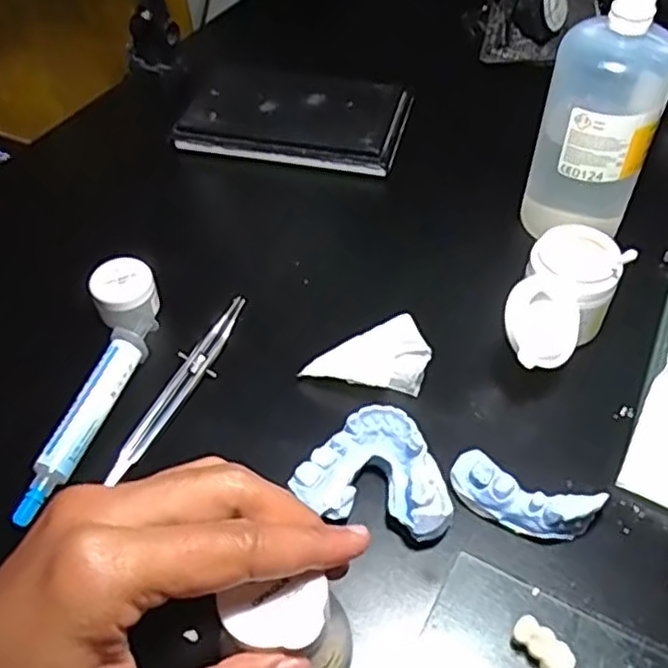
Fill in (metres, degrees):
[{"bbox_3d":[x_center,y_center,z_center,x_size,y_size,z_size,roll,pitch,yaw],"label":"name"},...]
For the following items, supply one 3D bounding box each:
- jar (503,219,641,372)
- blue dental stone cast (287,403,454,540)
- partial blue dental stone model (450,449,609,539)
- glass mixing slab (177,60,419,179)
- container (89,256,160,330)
[{"bbox_3d":[0.112,-0.012,0.351,0.045,0.047,0.086,23,56,21],"label":"jar"},{"bbox_3d":[0.020,0.061,0.313,0.066,0.028,0.049,10,54,13],"label":"blue dental stone cast"},{"bbox_3d":[0.083,0.072,0.308,0.062,0.020,0.024,16,56,17],"label":"partial blue dental stone model"},{"bbox_3d":[-0.025,-0.154,0.497,0.146,0.023,0.086,11,52,11],"label":"glass mixing slab"},{"bbox_3d":[-0.112,-0.023,0.382,0.032,0.022,0.030,-3,52,3],"label":"container"}]

